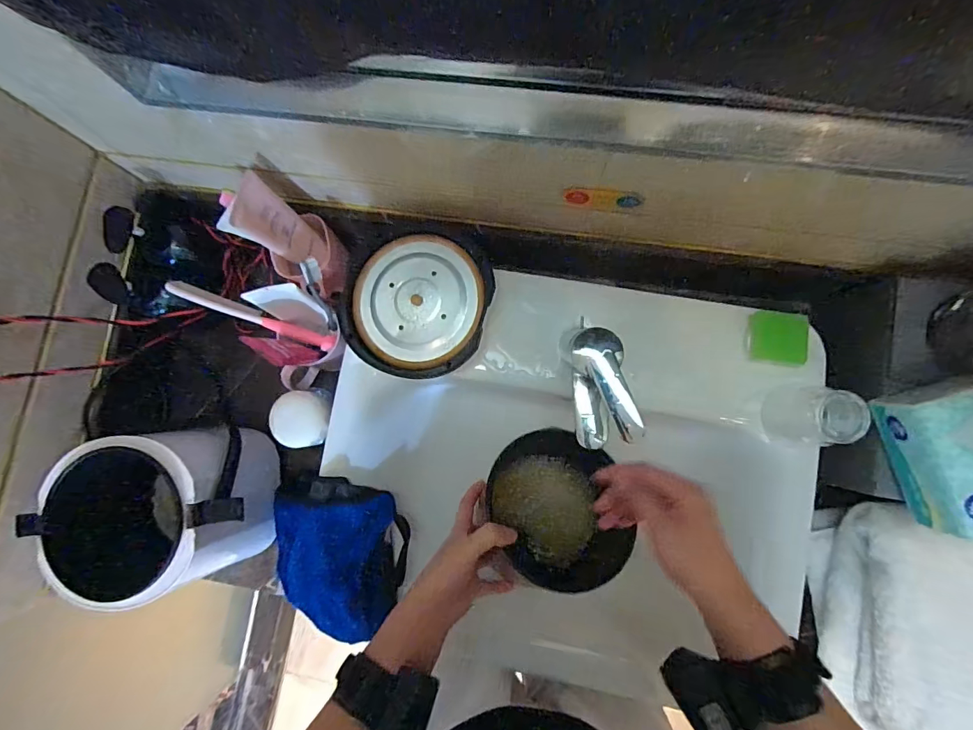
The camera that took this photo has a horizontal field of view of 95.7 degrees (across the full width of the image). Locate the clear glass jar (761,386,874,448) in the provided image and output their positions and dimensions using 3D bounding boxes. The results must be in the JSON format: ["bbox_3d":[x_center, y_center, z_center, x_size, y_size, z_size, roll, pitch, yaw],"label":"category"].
[{"bbox_3d":[0.327,0.051,0.444,0.054,0.076,0.059,-3,83,4],"label":"clear glass jar"}]

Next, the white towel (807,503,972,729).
[{"bbox_3d":[0.505,0.293,0.457,0.243,0.103,0.271,2,83,4],"label":"white towel"}]

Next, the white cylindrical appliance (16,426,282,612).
[{"bbox_3d":[-0.371,0.166,0.517,0.204,0.150,0.166,-6,83,3],"label":"white cylindrical appliance"}]

